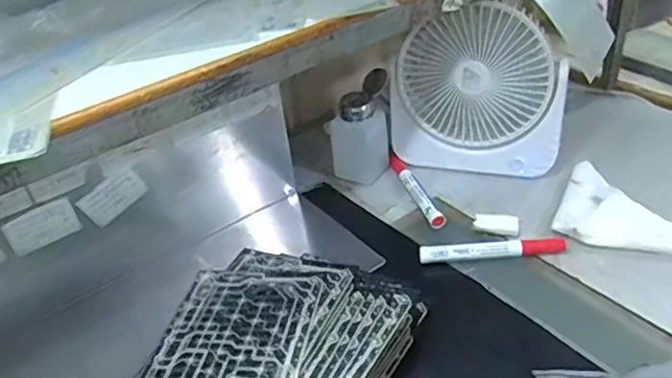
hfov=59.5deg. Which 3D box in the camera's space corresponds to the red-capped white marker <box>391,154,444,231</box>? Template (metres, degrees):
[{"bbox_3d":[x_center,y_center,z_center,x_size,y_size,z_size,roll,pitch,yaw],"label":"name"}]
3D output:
[{"bbox_3d":[0.093,0.001,0.678,0.020,0.019,0.130,-14,35,-9],"label":"red-capped white marker"}]

